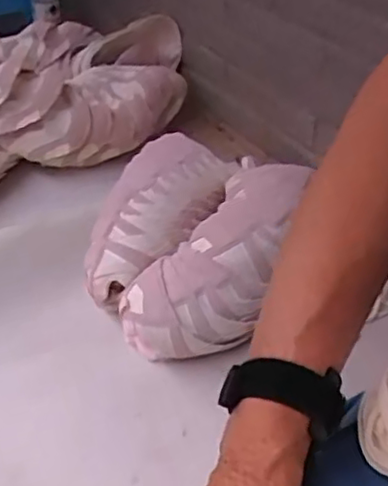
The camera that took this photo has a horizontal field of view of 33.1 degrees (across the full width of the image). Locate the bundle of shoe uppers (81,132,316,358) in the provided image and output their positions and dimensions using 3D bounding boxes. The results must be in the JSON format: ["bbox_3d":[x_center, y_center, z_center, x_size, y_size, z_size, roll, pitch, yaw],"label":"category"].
[{"bbox_3d":[0.018,-0.023,0.901,0.275,0.135,0.374,15,44,17],"label":"bundle of shoe uppers"}]

